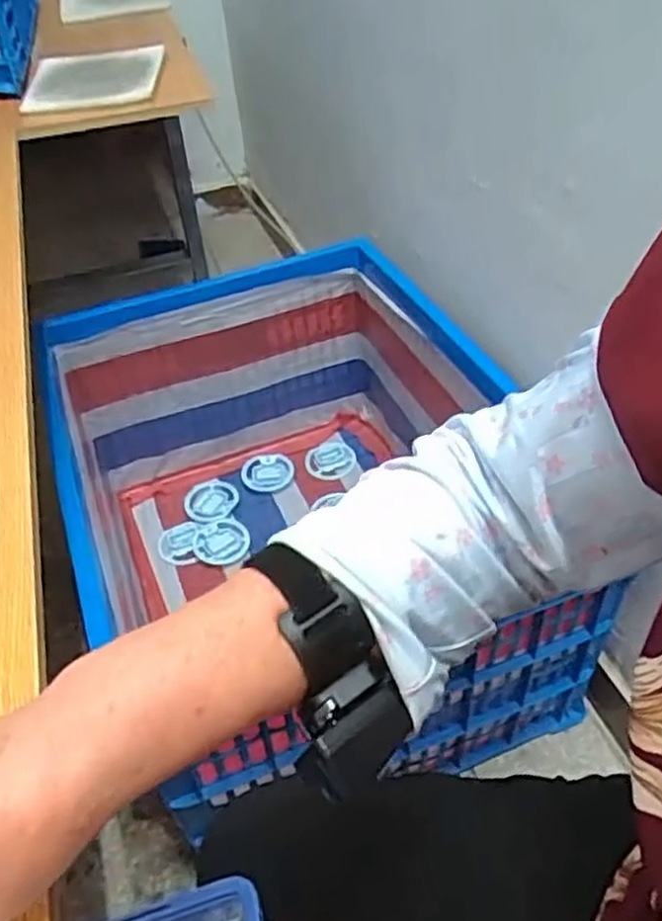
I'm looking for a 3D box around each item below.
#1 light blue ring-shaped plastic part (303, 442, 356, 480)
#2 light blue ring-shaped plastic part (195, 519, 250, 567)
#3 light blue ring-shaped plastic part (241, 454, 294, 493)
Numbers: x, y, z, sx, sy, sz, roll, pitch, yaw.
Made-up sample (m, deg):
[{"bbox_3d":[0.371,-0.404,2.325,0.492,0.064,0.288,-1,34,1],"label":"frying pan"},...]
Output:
[{"bbox_3d":[0.002,-0.004,1.496,0.096,0.017,0.100,-3,43,3],"label":"light blue ring-shaped plastic part"},{"bbox_3d":[-0.208,0.153,1.384,0.104,0.008,0.095,-10,58,-19],"label":"light blue ring-shaped plastic part"},{"bbox_3d":[-0.130,0.024,1.483,0.100,0.022,0.083,-12,44,-7],"label":"light blue ring-shaped plastic part"}]

